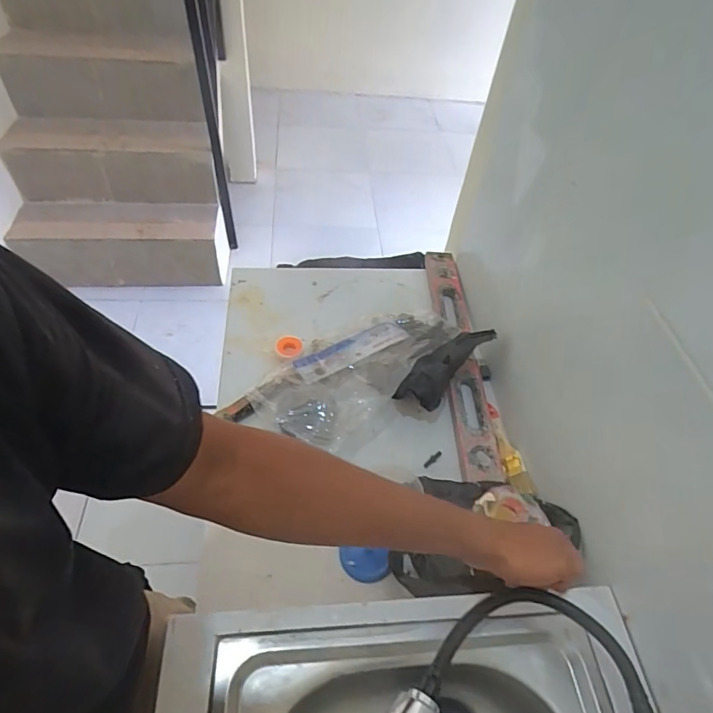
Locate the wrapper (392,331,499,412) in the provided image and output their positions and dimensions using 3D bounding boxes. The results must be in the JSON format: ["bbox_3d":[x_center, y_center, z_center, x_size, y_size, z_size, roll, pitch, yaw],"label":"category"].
[{"bbox_3d":[0.147,0.020,0.824,0.071,0.062,0.197,38,57,23],"label":"wrapper"}]

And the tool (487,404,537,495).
[{"bbox_3d":[0.253,0.151,0.803,0.032,0.016,0.170,-3,51,-8],"label":"tool"}]

